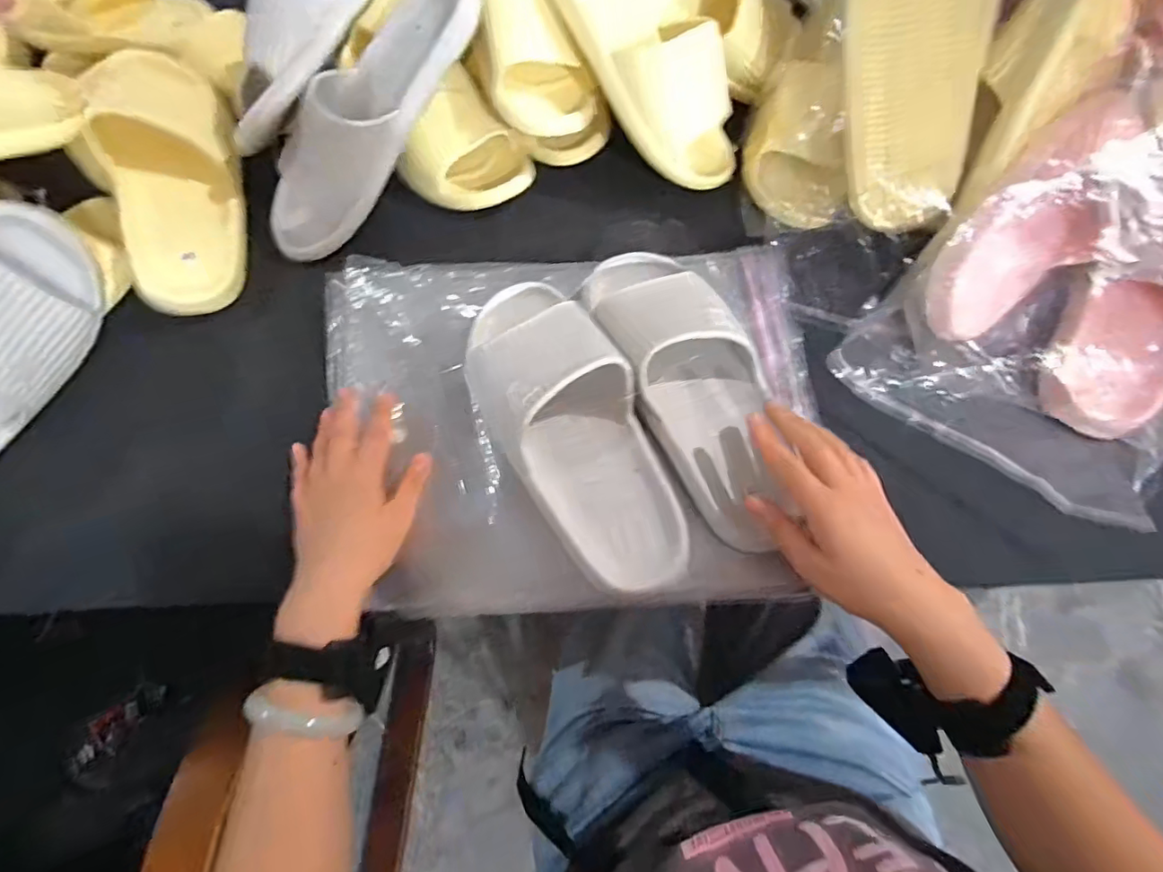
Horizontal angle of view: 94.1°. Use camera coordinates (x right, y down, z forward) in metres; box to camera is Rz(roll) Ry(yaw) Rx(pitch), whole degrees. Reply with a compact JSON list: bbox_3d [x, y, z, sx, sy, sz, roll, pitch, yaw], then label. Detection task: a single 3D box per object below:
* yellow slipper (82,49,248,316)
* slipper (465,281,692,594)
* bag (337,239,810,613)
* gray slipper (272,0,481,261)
[{"bbox_3d":[-0.372,-0.247,0.491,0.104,0.073,0.277,-22,72,-7],"label":"yellow slipper"},{"bbox_3d":[-0.004,-0.006,0.408,0.107,0.057,0.249,-25,72,-8],"label":"slipper"},{"bbox_3d":[-0.005,-0.023,0.423,0.390,0.069,0.295,-4,70,-1],"label":"bag"},{"bbox_3d":[-0.196,-0.286,0.472,0.094,0.061,0.278,36,95,12],"label":"gray slipper"}]

